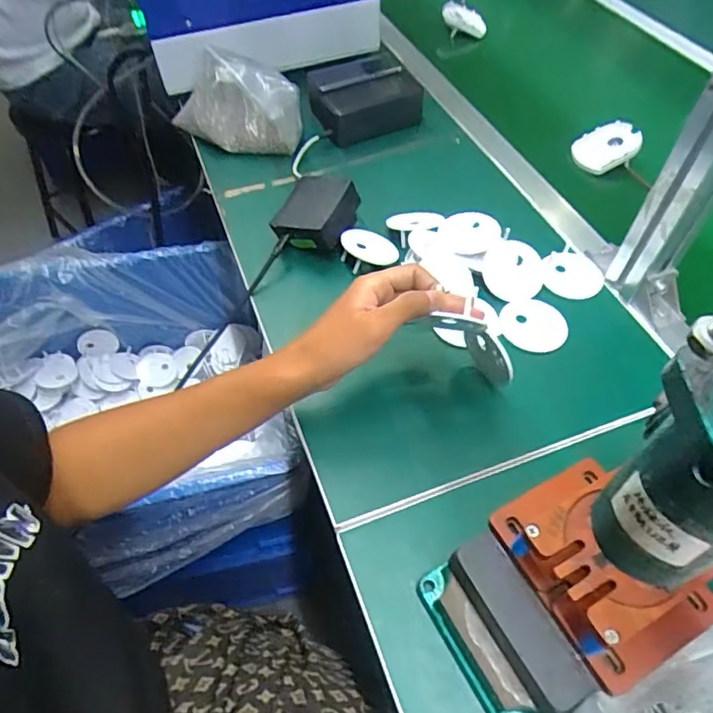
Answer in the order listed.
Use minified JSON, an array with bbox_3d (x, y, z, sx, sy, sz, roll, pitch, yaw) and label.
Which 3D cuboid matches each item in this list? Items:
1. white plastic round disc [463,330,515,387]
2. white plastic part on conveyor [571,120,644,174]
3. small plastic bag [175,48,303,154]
[{"bbox_3d":[0.111,0.001,0.457,0.047,0.047,0.009,36,60,23],"label":"white plastic round disc"},{"bbox_3d":[0.309,-0.258,0.671,0.078,0.011,0.055,-25,79,6],"label":"white plastic part on conveyor"},{"bbox_3d":[-0.149,-0.312,0.664,0.168,0.100,0.075,36,60,23],"label":"small plastic bag"}]

